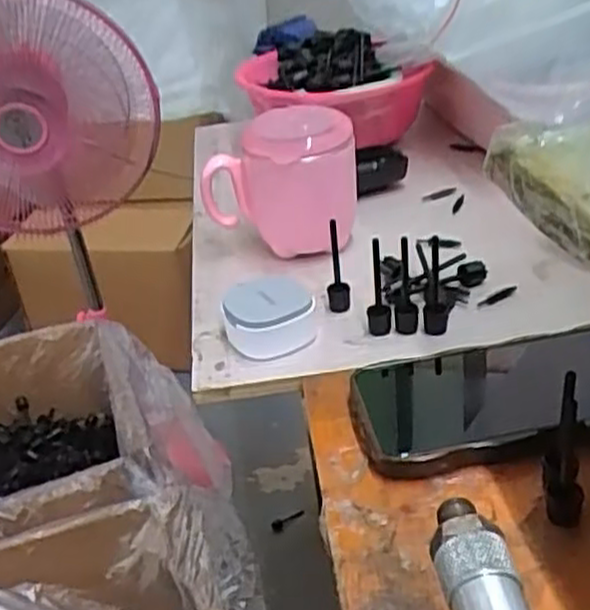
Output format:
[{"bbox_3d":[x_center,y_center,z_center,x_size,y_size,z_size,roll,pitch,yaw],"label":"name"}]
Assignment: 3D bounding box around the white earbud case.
[{"bbox_3d":[-0.016,0.006,0.485,0.055,0.031,0.060,-8,31,-1],"label":"white earbud case"}]

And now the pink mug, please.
[{"bbox_3d":[-0.012,-0.086,0.560,0.106,0.096,0.074,-8,31,-1],"label":"pink mug"}]

